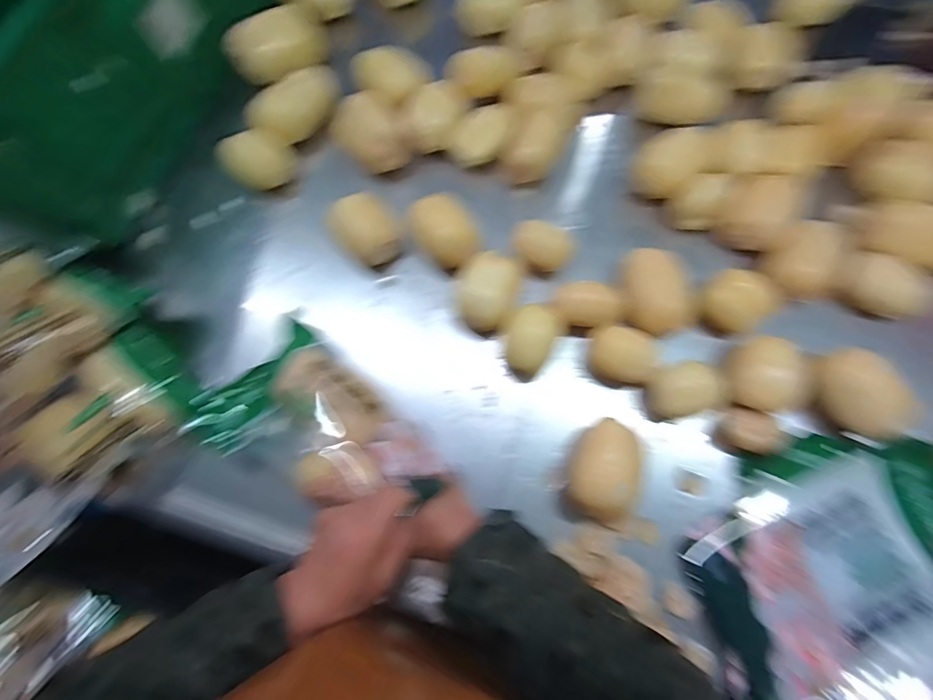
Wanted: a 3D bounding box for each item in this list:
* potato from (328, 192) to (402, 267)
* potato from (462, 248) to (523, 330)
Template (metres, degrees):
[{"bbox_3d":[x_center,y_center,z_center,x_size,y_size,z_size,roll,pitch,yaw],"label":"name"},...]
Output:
[{"bbox_3d":[-0.136,-0.162,0.561,0.078,0.068,0.083,-27,75,-7],"label":"potato"},{"bbox_3d":[0.027,-0.075,0.538,0.076,0.053,0.098,20,75,7],"label":"potato"}]

